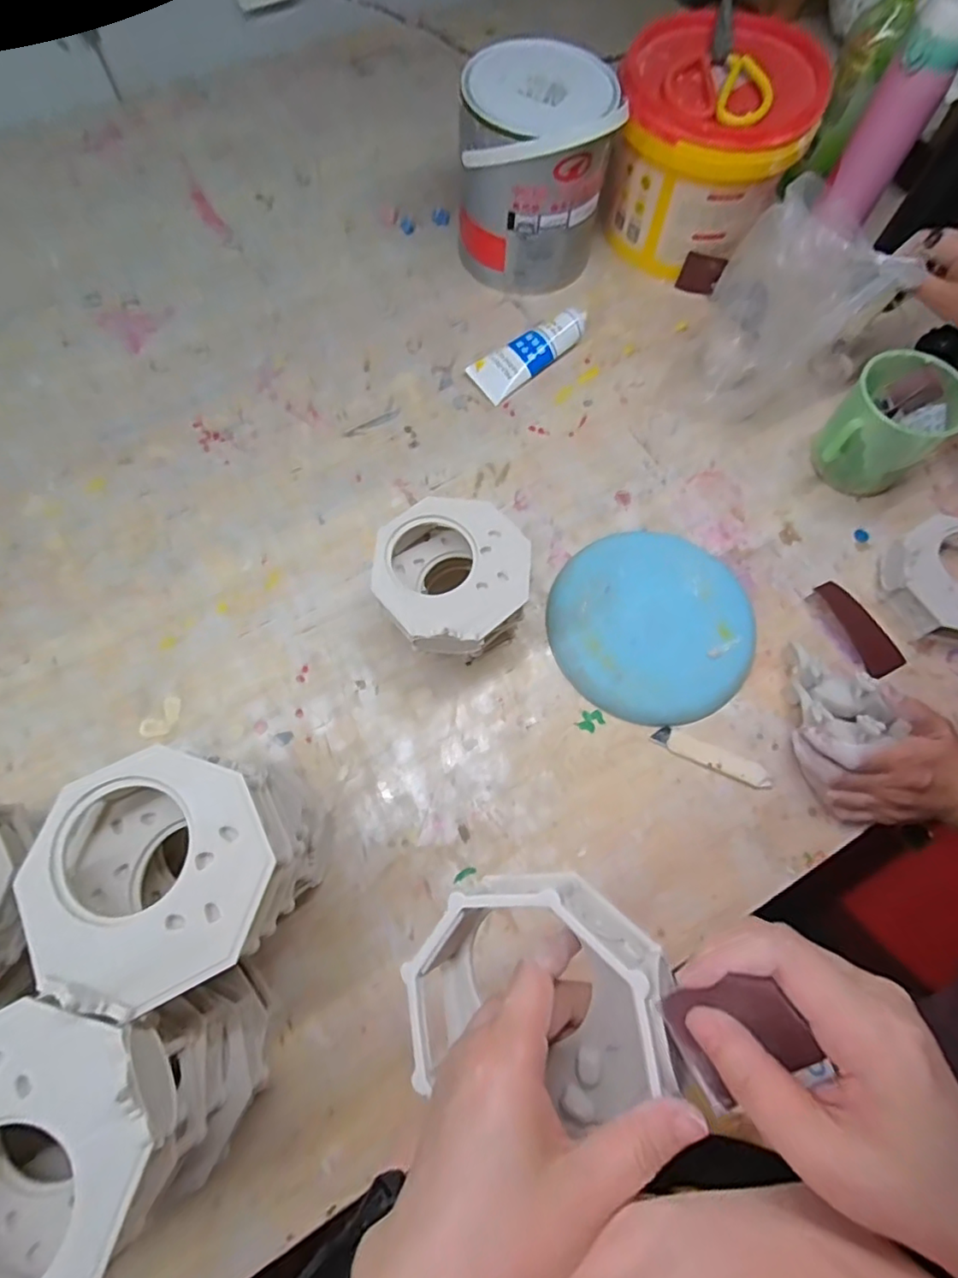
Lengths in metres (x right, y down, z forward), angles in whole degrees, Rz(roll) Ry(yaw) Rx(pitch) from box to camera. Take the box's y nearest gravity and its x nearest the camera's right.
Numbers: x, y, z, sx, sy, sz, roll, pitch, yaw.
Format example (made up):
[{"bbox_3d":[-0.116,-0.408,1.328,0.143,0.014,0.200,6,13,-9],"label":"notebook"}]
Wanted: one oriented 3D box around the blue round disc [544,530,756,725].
[{"bbox_3d":[0.155,-0.016,0.530,0.179,0.018,0.176,1,69,-1],"label":"blue round disc"}]

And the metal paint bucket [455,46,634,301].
[{"bbox_3d":[0.062,-0.505,0.643,0.156,0.170,0.143,7,69,1],"label":"metal paint bucket"}]

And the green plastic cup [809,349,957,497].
[{"bbox_3d":[0.388,-0.202,0.563,0.097,0.098,0.091,1,69,-1],"label":"green plastic cup"}]

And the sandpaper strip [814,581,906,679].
[{"bbox_3d":[0.348,-0.012,0.537,0.040,0.011,0.095,-27,72,-11],"label":"sandpaper strip"}]

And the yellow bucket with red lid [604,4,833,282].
[{"bbox_3d":[0.246,-0.538,0.654,0.187,0.164,0.204,1,69,-1],"label":"yellow bucket with red lid"}]

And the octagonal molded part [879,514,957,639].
[{"bbox_3d":[0.441,-0.055,0.537,0.123,0.044,0.116,-28,72,-12],"label":"octagonal molded part"}]

